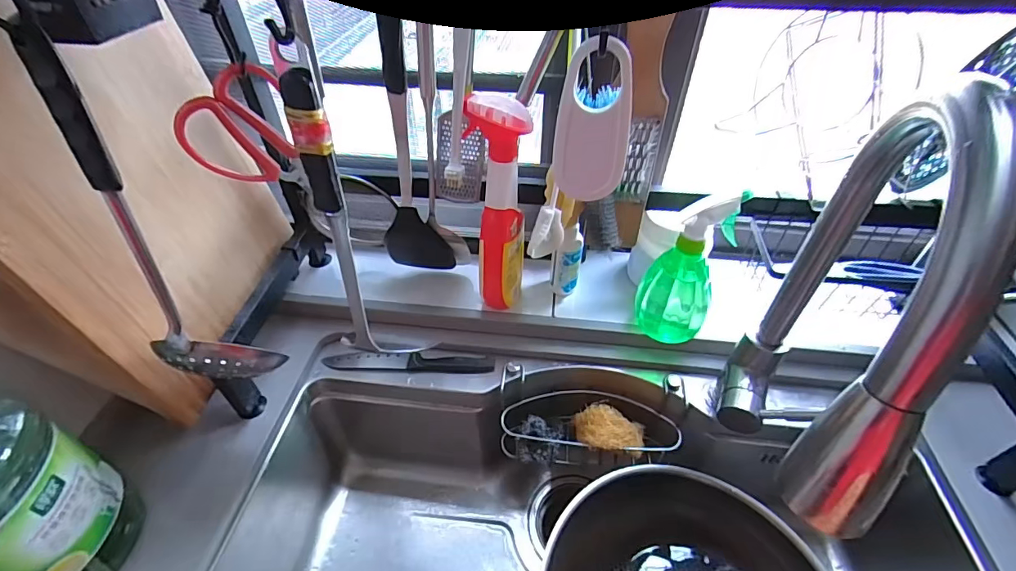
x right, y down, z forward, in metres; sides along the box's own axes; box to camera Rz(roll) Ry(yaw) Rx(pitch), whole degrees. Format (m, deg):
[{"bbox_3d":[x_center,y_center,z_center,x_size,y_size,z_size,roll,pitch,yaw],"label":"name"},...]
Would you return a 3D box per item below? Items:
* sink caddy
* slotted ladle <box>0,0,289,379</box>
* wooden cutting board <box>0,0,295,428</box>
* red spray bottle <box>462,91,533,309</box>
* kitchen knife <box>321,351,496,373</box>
[{"bbox_3d":[0.108,0.185,0.629,0.229,0.119,0.092,2,44,1],"label":"sink caddy"},{"bbox_3d":[-0.268,-0.027,0.348,0.077,0.294,0.071,29,51,26],"label":"slotted ladle"},{"bbox_3d":[-0.353,-0.102,0.452,0.020,0.375,0.292,-4,44,9],"label":"wooden cutting board"},{"bbox_3d":[-0.011,-0.087,0.556,0.065,0.258,0.072,-1,44,-1],"label":"red spray bottle"},{"bbox_3d":[-0.132,0.101,0.624,0.224,0.021,0.022,1,44,0],"label":"kitchen knife"}]

